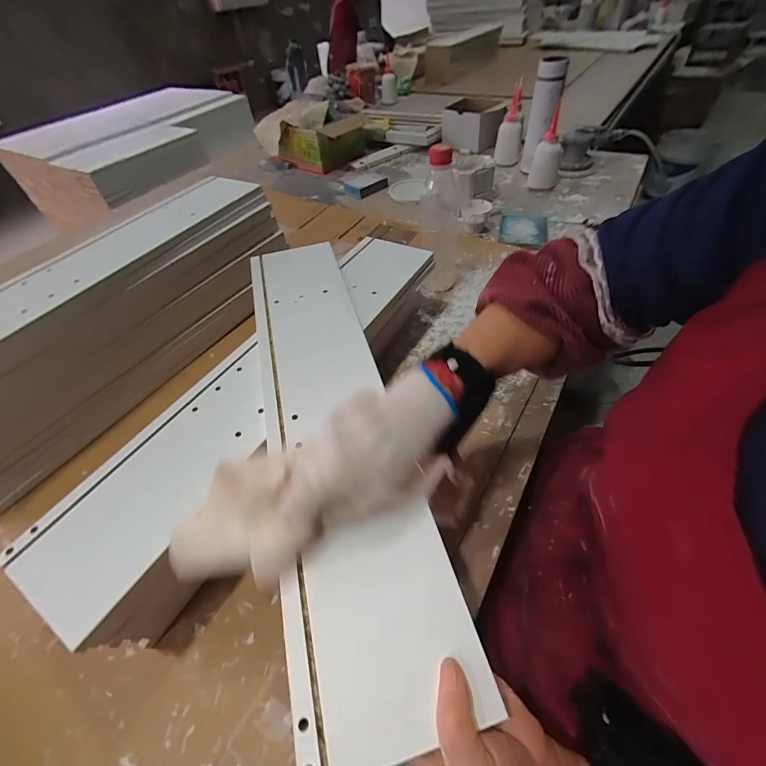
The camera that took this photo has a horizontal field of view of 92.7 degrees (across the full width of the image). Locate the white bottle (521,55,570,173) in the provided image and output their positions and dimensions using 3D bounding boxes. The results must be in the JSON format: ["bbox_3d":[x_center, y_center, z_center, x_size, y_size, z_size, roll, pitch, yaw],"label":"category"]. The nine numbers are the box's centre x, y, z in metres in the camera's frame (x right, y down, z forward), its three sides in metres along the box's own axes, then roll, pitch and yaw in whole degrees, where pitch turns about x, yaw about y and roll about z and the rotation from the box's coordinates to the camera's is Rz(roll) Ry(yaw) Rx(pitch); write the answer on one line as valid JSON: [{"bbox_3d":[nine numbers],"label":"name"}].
[{"bbox_3d":[0.386,-0.638,0.885,0.060,0.228,0.061,10,51,15],"label":"white bottle"}]

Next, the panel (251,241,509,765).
[{"bbox_3d":[-0.064,0.008,0.371,0.132,0.014,0.545,-17,51,-8],"label":"panel"}]

